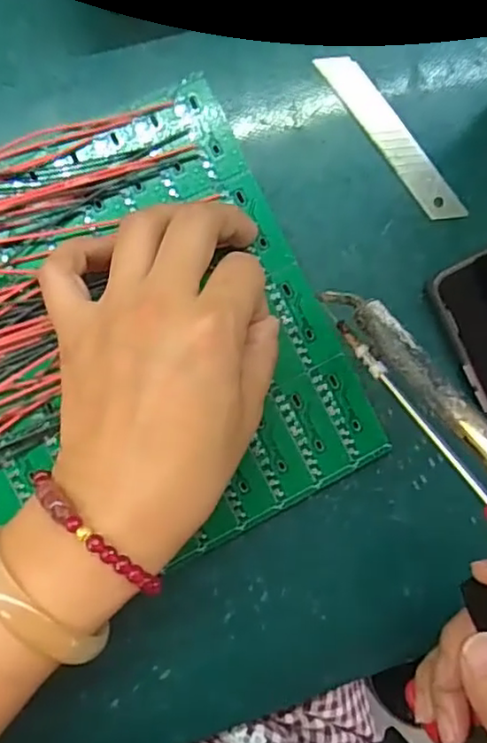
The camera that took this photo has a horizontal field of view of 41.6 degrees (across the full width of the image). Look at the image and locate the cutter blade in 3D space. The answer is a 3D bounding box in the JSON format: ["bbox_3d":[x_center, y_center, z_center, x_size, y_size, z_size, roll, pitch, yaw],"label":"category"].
[{"bbox_3d":[0.073,-0.113,0.313,0.018,0.007,0.099,-40,94,-8],"label":"cutter blade"}]

